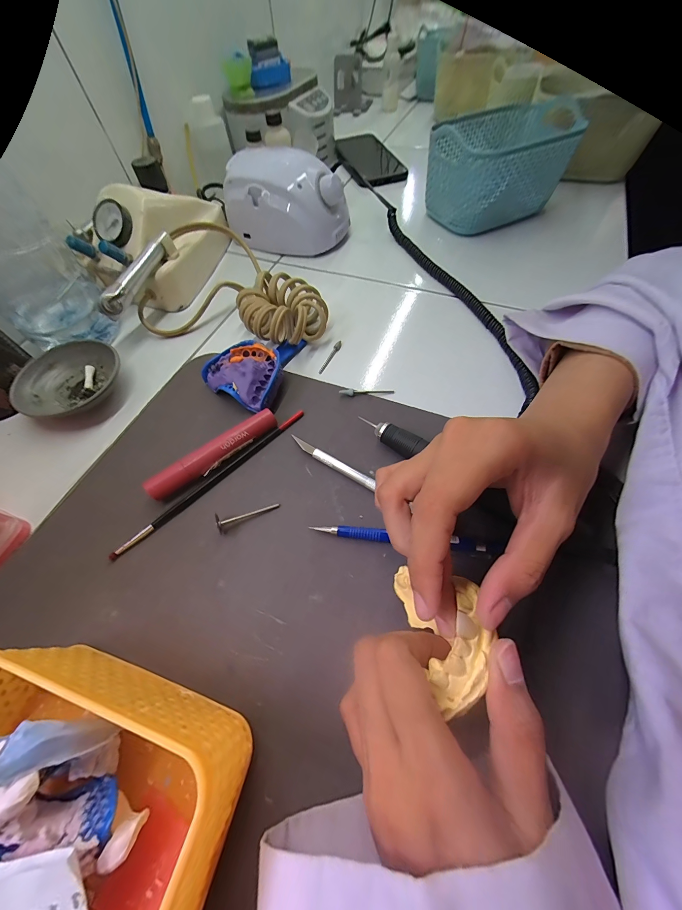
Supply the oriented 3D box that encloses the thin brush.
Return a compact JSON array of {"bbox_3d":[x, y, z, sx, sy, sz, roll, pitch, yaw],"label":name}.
[{"bbox_3d":[-0.096,0.016,0.236,0.170,0.005,0.007,-41,66,-18],"label":"thin brush"}]

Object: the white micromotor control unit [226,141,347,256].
[{"bbox_3d":[-0.070,-0.312,0.378,0.135,0.080,0.079,24,65,16],"label":"white micromotor control unit"}]

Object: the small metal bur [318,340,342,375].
[{"bbox_3d":[-0.010,-0.096,0.300,0.007,0.007,0.044,20,64,14],"label":"small metal bur"}]

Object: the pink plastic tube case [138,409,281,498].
[{"bbox_3d":[-0.097,0.000,0.238,0.105,0.018,0.014,-36,64,-16],"label":"pink plastic tube case"}]

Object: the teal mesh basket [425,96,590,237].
[{"bbox_3d":[0.202,-0.364,0.393,0.171,0.086,0.118,-29,63,-12],"label":"teal mesh basket"}]

